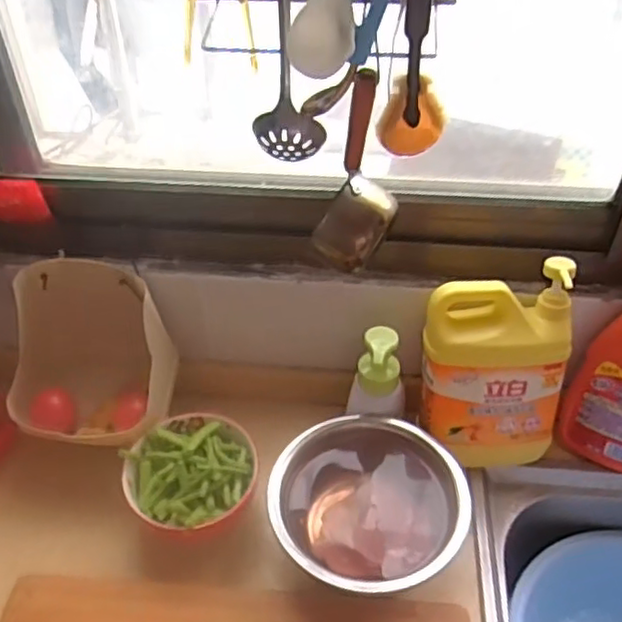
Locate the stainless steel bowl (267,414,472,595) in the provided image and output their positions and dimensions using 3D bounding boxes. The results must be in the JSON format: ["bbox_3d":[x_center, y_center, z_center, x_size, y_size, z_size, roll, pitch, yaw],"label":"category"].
[{"bbox_3d":[0.054,0.194,0.652,0.176,0.076,0.172,0,42,0],"label":"stainless steel bowl"}]

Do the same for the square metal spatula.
[{"bbox_3d":[0.039,-0.116,0.568,0.069,0.169,0.070,5,43,6],"label":"square metal spatula"}]

